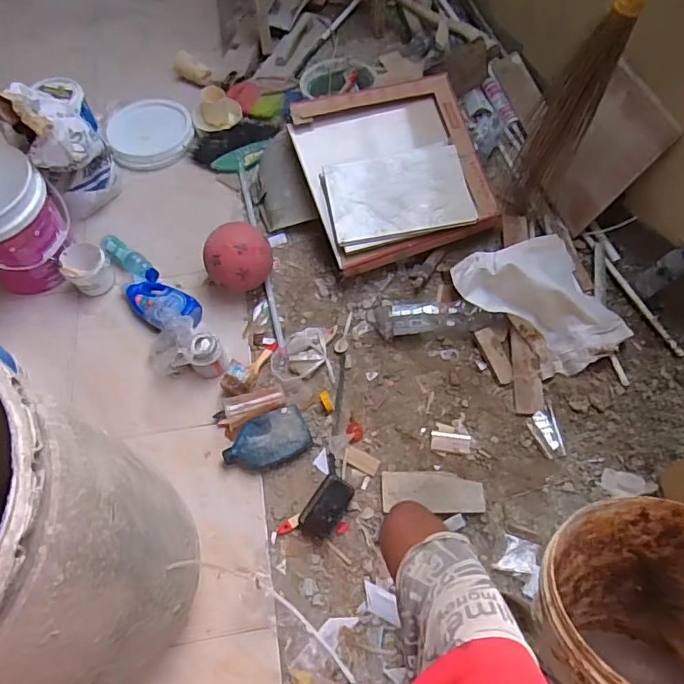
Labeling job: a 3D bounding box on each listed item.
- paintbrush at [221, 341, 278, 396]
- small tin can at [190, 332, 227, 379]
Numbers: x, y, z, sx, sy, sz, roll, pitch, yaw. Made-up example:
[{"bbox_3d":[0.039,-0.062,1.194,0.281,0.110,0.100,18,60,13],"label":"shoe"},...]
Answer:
[{"bbox_3d":[-0.246,0.067,1.440,0.078,0.049,0.200,32,46,14],"label":"paintbrush"},{"bbox_3d":[-0.353,0.034,1.416,0.090,0.098,0.105,-1,65,0],"label":"small tin can"}]

